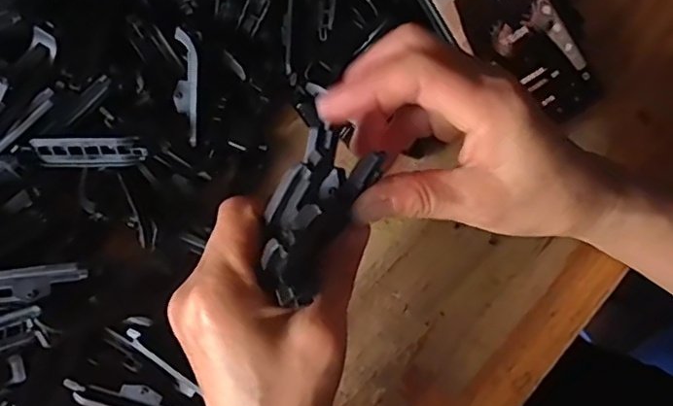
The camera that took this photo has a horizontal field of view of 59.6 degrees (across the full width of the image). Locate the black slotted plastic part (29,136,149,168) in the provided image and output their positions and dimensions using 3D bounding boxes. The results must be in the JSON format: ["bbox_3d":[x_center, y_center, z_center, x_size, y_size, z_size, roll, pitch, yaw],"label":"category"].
[{"bbox_3d":[-0.139,-0.029,0.331,0.063,0.012,0.013,0,66,-1],"label":"black slotted plastic part"}]

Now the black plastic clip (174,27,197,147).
[{"bbox_3d":[-0.091,-0.069,0.354,0.014,0.006,0.066,1,102,-1],"label":"black plastic clip"}]

